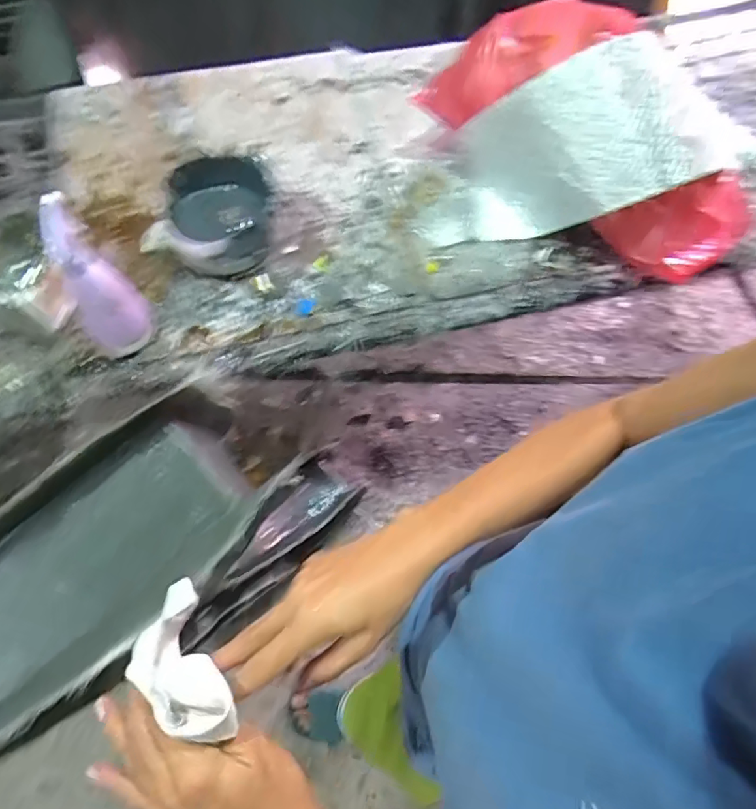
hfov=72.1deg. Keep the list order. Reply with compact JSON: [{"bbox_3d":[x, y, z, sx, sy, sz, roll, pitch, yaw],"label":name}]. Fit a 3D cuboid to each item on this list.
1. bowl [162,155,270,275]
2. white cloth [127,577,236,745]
[{"bbox_3d":[-0.241,-0.285,0.788,0.152,0.094,0.157,1,67,-2],"label":"bowl"},{"bbox_3d":[-0.125,0.164,0.325,0.053,0.023,0.098,-35,46,-15],"label":"white cloth"}]

